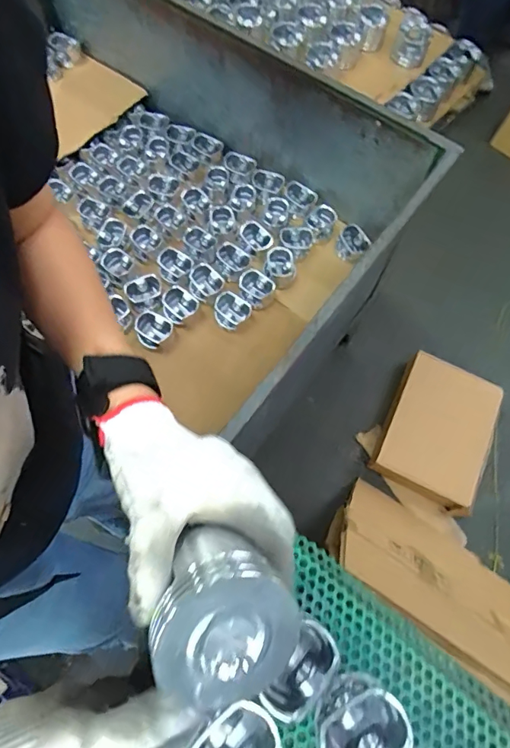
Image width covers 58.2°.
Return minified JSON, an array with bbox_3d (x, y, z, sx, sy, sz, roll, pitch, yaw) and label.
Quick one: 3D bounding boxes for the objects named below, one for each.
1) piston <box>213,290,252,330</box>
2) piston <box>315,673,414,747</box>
[{"bbox_3d":[-0.051,-0.129,0.971,0.075,0.058,0.070,28,70,8],"label":"piston"},{"bbox_3d":[0.088,0.301,0.392,0.075,0.046,0.061,-25,72,-12],"label":"piston"}]

